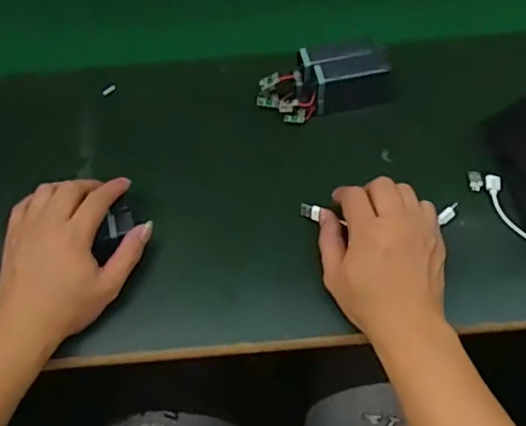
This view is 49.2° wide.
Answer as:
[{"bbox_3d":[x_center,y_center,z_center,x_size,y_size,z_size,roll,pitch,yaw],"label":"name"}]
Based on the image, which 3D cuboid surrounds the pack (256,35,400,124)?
[{"bbox_3d":[0.065,-0.137,0.588,0.135,0.053,0.049,-9,58,-2],"label":"pack"}]

